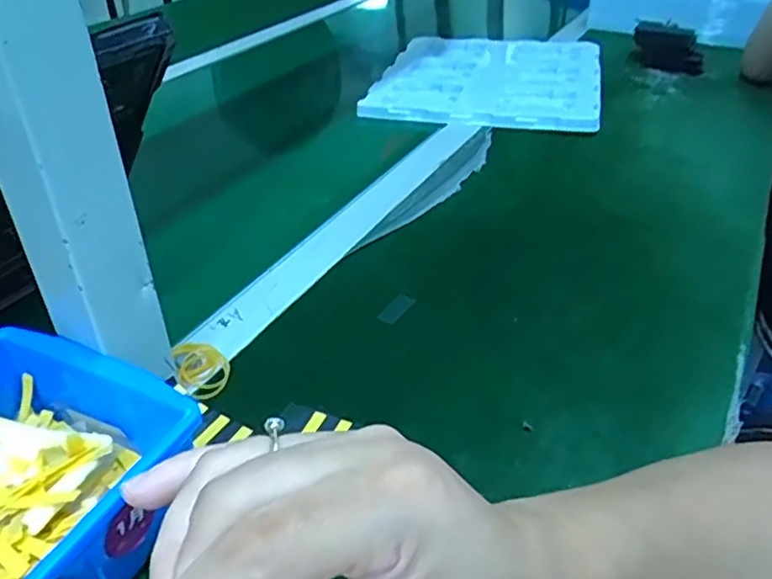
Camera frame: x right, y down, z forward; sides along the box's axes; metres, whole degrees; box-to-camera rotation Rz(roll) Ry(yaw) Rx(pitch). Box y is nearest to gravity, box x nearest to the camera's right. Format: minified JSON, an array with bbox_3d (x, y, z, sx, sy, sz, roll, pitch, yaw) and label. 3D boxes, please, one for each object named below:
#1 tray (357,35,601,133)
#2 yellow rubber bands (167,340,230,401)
[{"bbox_3d":[0.134,-0.278,0.838,0.270,0.036,0.304,6,34,11],"label":"tray"},{"bbox_3d":[-0.118,0.048,0.412,0.030,0.007,0.049,-19,40,-23],"label":"yellow rubber bands"}]

